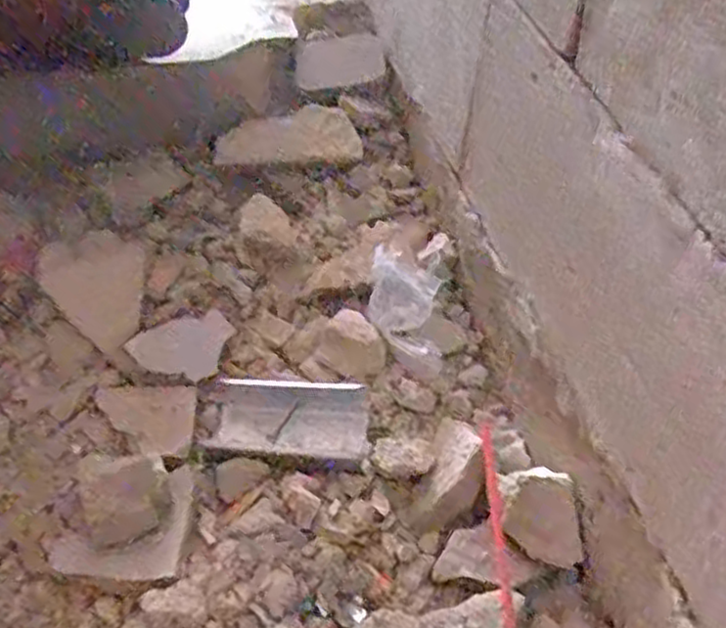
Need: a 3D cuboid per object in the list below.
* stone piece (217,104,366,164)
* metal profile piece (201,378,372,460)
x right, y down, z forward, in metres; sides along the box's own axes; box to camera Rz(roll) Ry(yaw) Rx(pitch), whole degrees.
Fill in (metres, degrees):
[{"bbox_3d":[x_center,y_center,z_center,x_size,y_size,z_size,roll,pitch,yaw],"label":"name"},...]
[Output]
[{"bbox_3d":[-0.090,-0.203,0.909,0.164,0.029,0.075,-9,79,-9],"label":"stone piece"},{"bbox_3d":[-0.069,0.096,0.716,0.149,0.049,0.079,5,47,-1],"label":"metal profile piece"}]

